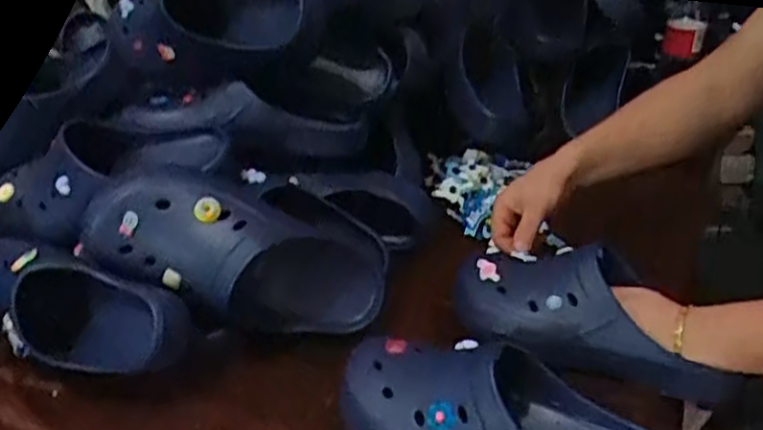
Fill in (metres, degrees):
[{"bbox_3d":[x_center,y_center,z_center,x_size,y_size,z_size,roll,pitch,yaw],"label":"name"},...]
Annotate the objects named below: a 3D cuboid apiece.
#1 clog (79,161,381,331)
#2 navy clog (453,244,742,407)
[{"bbox_3d":[-0.137,0.032,0.734,0.304,0.117,0.118,16,25,-16],"label":"clog"},{"bbox_3d":[0.196,0.089,0.695,0.271,0.099,0.084,18,36,27],"label":"navy clog"}]

